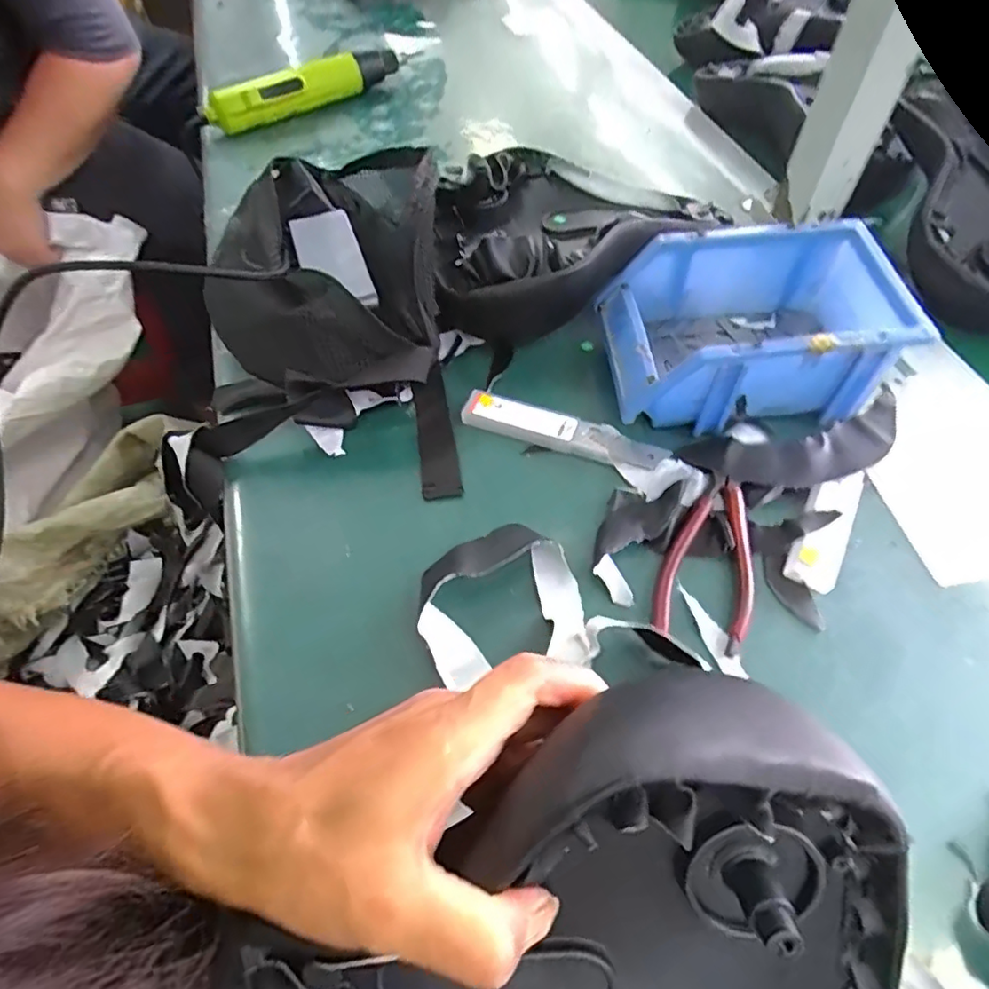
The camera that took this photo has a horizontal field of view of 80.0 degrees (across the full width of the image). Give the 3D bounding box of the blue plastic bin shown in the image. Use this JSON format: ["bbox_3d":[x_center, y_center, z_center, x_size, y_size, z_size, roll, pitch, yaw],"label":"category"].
[{"bbox_3d":[0.171,-0.115,0.400,0.178,0.067,0.120,-4,58,1],"label":"blue plastic bin"}]

